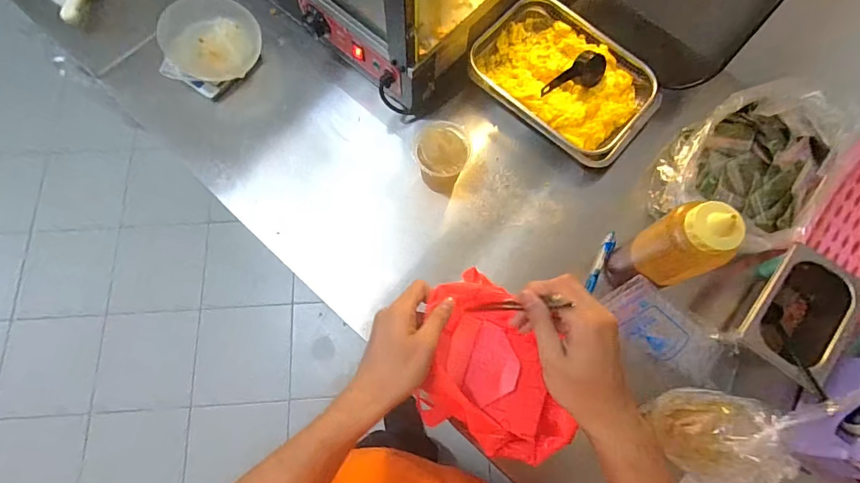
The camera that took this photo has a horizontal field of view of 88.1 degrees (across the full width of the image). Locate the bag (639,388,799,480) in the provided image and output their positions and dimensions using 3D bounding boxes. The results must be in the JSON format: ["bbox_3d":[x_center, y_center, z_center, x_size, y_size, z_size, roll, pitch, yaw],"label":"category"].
[{"bbox_3d":[0.311,0.207,0.483,0.076,0.143,0.083,1,72,-1],"label":"bag"}]

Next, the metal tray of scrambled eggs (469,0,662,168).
[{"bbox_3d":[0.220,-0.270,0.735,0.296,0.055,0.197,40,76,11],"label":"metal tray of scrambled eggs"}]

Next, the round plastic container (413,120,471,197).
[{"bbox_3d":[0.018,-0.125,0.689,0.078,0.096,0.086,6,72,1],"label":"round plastic container"}]

